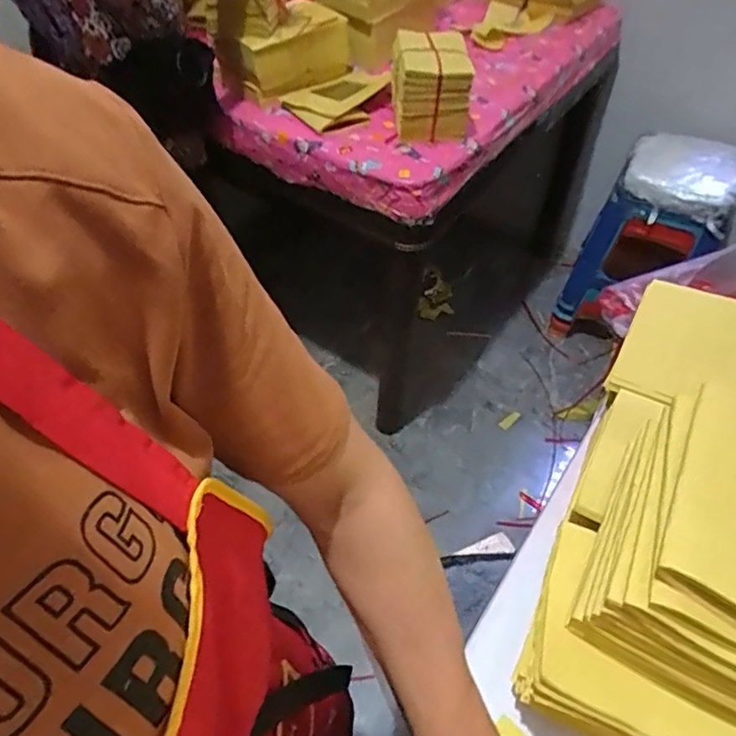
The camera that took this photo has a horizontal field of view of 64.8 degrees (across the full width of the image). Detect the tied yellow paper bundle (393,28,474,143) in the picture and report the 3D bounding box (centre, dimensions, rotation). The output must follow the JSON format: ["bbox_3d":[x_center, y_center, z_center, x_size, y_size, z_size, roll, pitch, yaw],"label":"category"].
[{"bbox_3d":[0.112,-0.504,1.051,0.132,0.131,0.120,-1,51,-2],"label":"tied yellow paper bundle"}]

